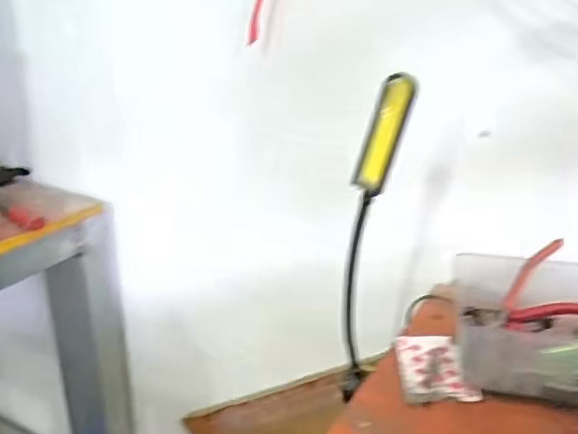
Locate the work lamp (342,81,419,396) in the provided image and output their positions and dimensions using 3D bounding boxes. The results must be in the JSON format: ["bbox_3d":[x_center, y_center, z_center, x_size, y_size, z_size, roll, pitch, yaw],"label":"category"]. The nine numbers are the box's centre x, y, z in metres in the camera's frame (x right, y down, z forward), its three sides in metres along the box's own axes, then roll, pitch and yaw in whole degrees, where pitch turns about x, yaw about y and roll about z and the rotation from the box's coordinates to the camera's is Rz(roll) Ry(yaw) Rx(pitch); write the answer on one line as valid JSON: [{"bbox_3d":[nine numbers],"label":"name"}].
[{"bbox_3d":[0.063,0.032,0.453,0.037,0.277,0.038,6,23,9],"label":"work lamp"}]

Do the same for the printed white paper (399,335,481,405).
[{"bbox_3d":[0.122,0.126,0.506,0.059,0.007,0.090,1,22,-1],"label":"printed white paper"}]

